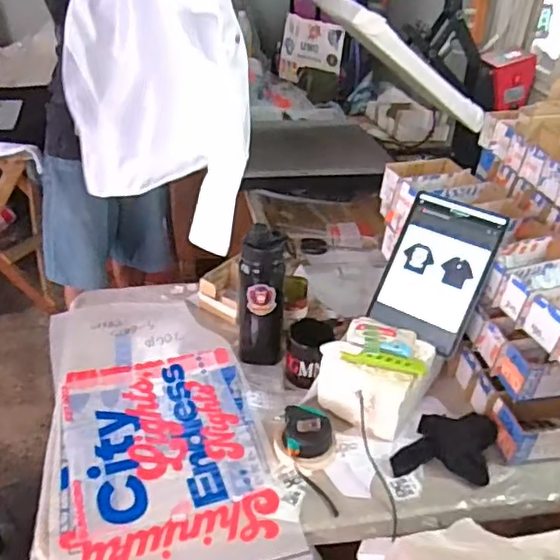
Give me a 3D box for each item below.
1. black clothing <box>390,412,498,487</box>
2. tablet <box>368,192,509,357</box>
[{"bbox_3d":[0.254,0.245,0.906,0.162,0.048,0.112,8,34,3],"label":"black clothing"},{"bbox_3d":[0.260,-0.018,1.001,0.160,0.238,0.014,24,-3,28],"label":"tablet"}]

